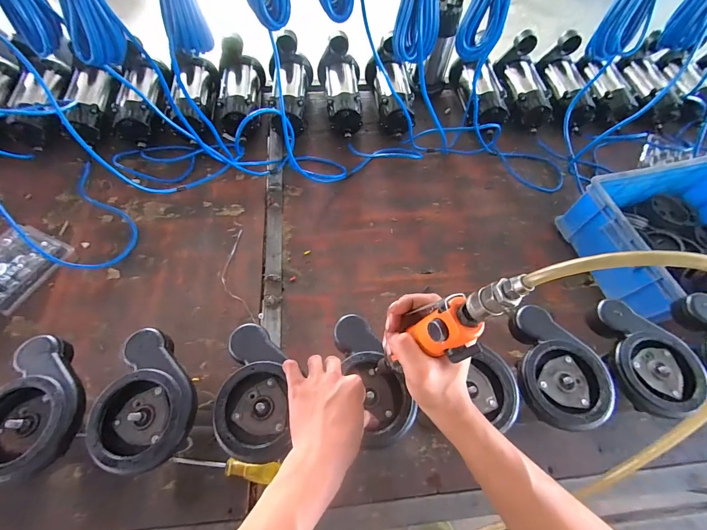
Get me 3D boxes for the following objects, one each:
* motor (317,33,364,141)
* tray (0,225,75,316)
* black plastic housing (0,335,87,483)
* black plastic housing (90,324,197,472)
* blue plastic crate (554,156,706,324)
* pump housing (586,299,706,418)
[{"bbox_3d":[-0.025,-0.479,0.898,0.118,0.132,0.261,-9,63,-7],"label":"motor"},{"bbox_3d":[-0.709,-0.003,0.688,0.151,0.027,0.168,24,64,10],"label":"tray"},{"bbox_3d":[-0.414,0.185,0.421,0.124,0.039,0.171,-35,69,-19],"label":"black plastic housing"},{"bbox_3d":[-0.258,0.168,0.422,0.113,0.029,0.163,3,62,-1],"label":"black plastic housing"},{"bbox_3d":[0.701,-0.064,0.689,0.403,0.130,0.302,-9,63,-7],"label":"blue plastic crate"},{"bbox_3d":[0.431,0.132,0.480,0.117,0.046,0.164,2,62,-1],"label":"pump housing"}]

